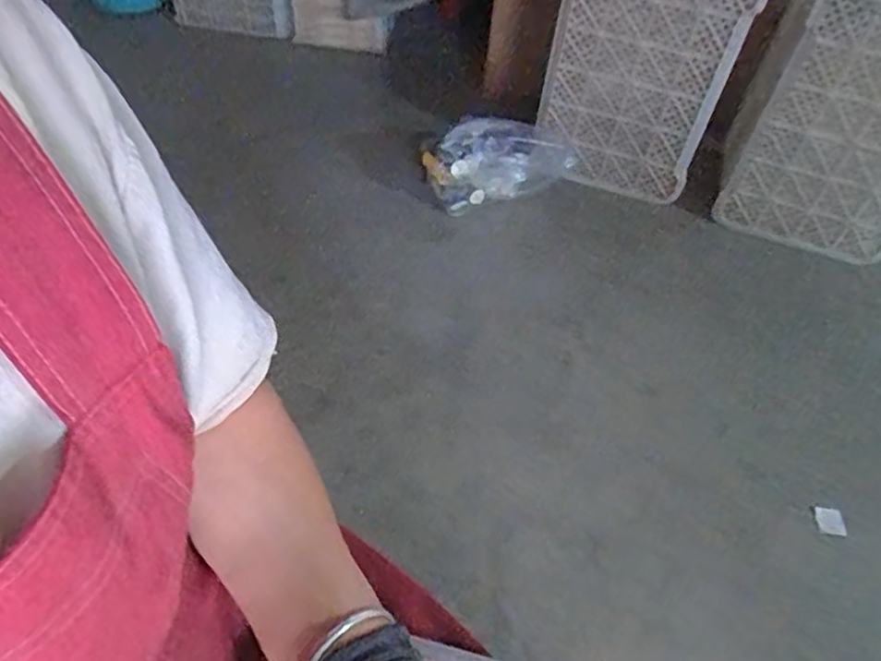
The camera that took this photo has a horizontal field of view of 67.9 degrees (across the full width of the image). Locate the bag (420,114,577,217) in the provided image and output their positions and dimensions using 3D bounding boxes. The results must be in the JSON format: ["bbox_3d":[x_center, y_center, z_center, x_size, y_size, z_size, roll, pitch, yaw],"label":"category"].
[{"bbox_3d":[0.146,-0.406,1.614,0.367,0.206,0.167,-9,52,-11],"label":"bag"}]

